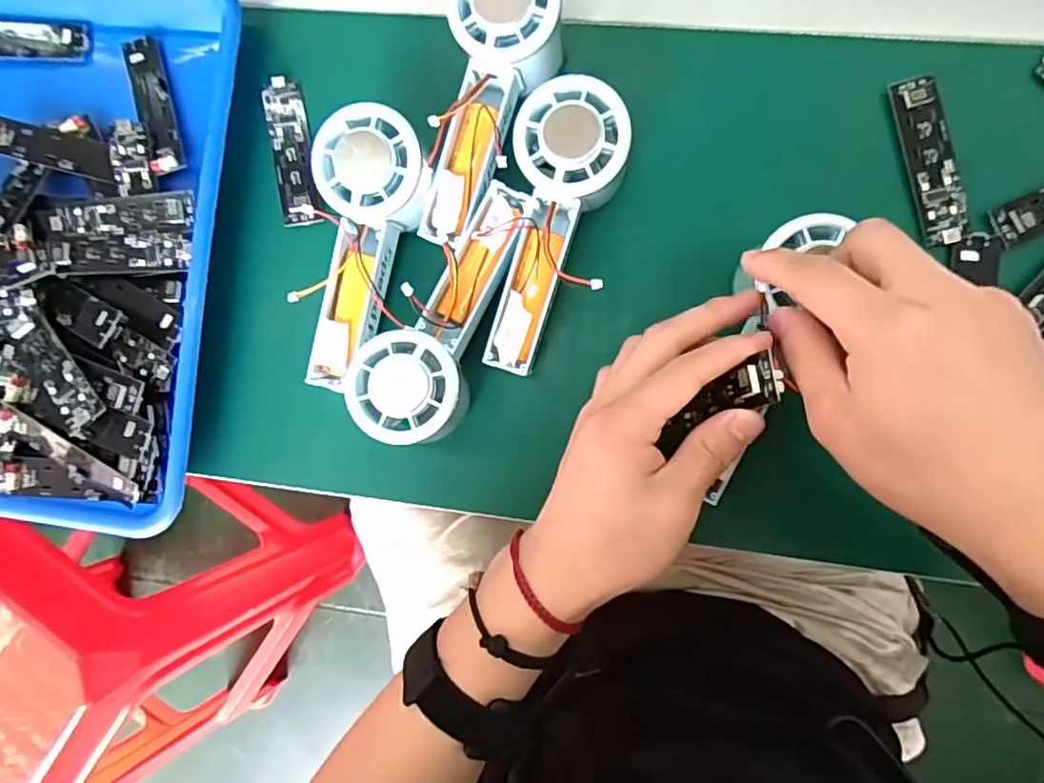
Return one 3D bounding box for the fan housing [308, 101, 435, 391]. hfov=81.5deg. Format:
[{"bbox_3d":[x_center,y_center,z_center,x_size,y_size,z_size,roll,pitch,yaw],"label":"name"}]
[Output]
[{"bbox_3d":[-0.089,-0.078,0.344,0.055,0.039,0.150,17,107,6],"label":"fan housing"}]

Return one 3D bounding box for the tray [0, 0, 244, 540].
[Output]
[{"bbox_3d":[-0.310,-0.098,0.376,0.254,0.044,0.349,6,90,6],"label":"tray"}]

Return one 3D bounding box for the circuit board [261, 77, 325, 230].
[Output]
[{"bbox_3d":[-0.142,-0.148,0.375,0.023,0.006,0.096,-10,83,-14],"label":"circuit board"}]

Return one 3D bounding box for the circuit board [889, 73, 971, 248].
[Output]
[{"bbox_3d":[0.224,-0.127,0.332,0.024,0.006,0.091,-13,88,6],"label":"circuit board"}]

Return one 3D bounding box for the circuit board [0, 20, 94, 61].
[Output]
[{"bbox_3d":[-0.327,-0.230,0.394,0.095,0.013,0.026,3,90,6],"label":"circuit board"}]

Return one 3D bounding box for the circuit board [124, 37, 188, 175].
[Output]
[{"bbox_3d":[-0.231,-0.179,0.382,0.021,0.011,0.086,-18,88,6],"label":"circuit board"}]

